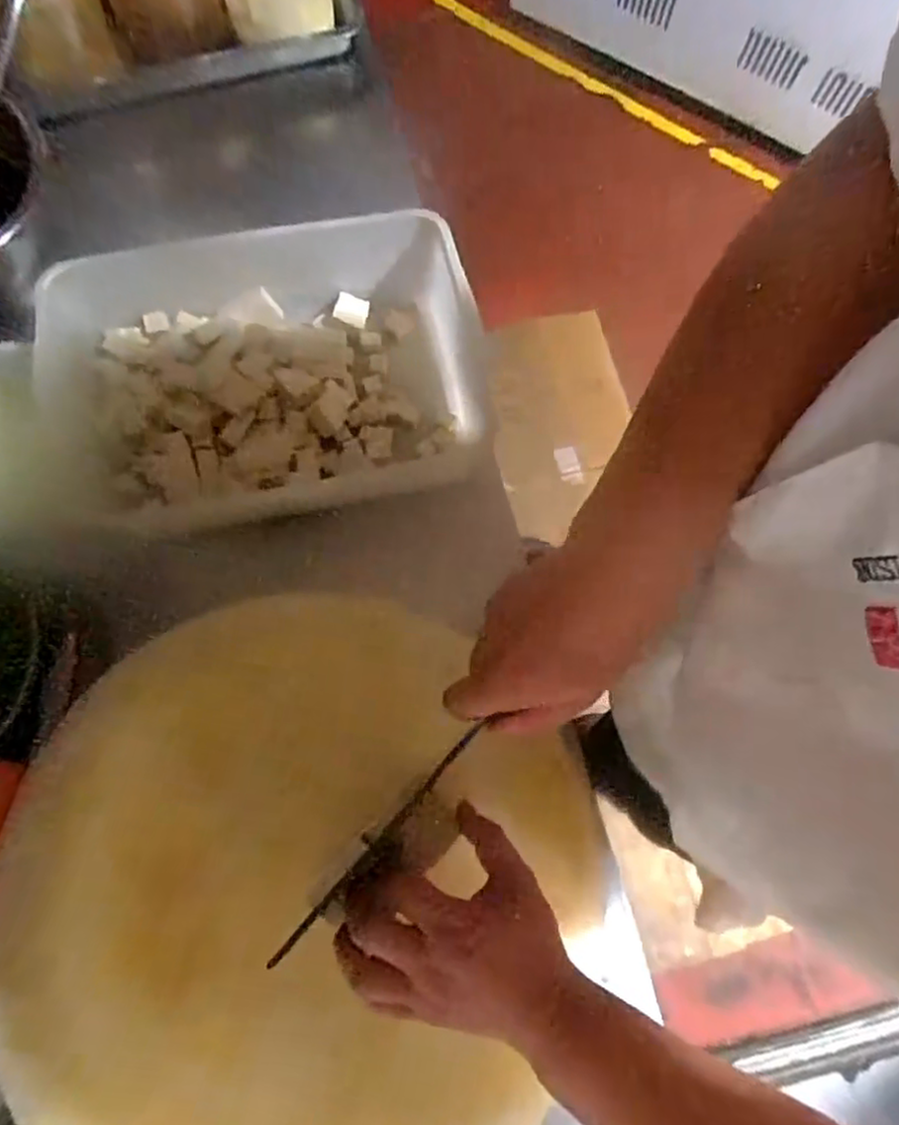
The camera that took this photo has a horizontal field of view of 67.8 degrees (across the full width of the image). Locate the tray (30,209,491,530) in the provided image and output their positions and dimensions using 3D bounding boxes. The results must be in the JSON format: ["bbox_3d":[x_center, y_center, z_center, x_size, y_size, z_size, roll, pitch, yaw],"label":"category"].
[{"bbox_3d":[-0.180,-0.178,0.643,0.381,0.119,0.229,-9,74,-5],"label":"tray"}]

